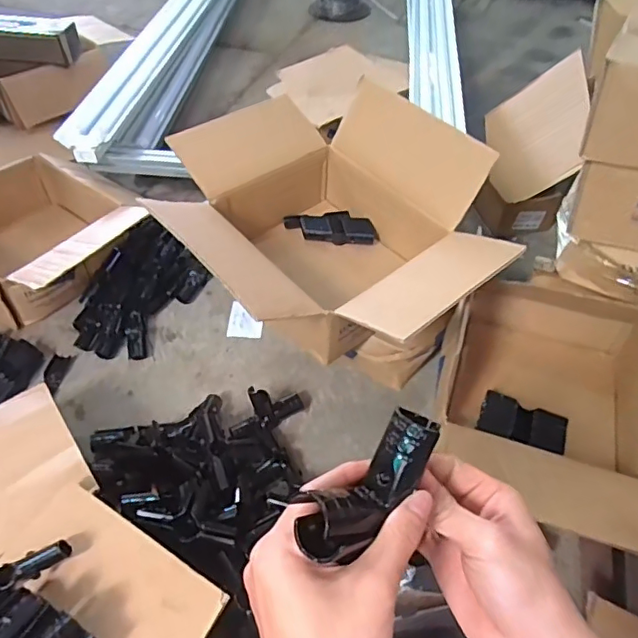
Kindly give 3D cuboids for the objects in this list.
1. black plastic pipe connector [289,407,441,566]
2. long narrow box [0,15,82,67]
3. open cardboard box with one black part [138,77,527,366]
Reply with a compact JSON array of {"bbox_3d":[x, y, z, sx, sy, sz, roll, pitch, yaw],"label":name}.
[{"bbox_3d":[0.028,0.094,0.317,0.035,0.038,0.096,37,61,28],"label":"black plastic pipe connector"},{"bbox_3d":[-0.876,-0.790,1.572,0.387,0.086,0.113,8,48,6],"label":"long narrow box"},{"bbox_3d":[0.001,-0.127,0.912,0.437,0.267,0.528,-34,57,-28],"label":"open cardboard box with one black part"}]

